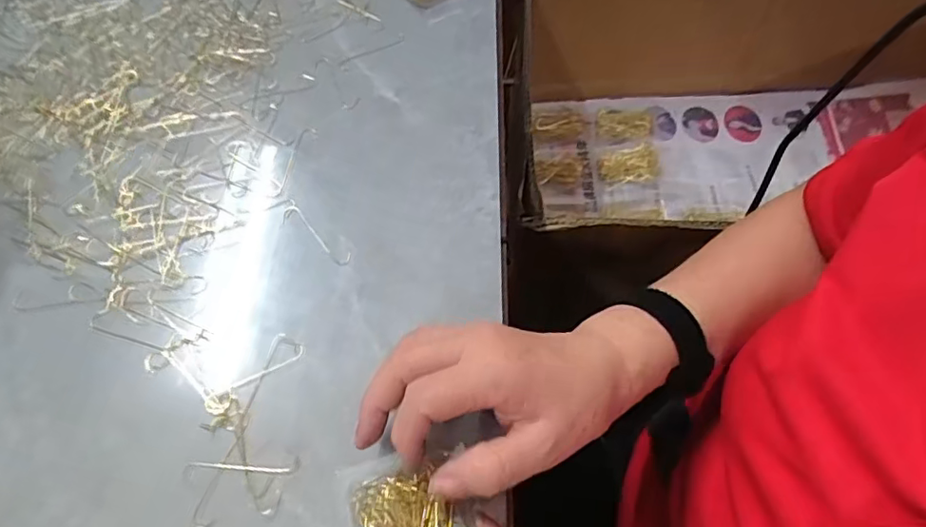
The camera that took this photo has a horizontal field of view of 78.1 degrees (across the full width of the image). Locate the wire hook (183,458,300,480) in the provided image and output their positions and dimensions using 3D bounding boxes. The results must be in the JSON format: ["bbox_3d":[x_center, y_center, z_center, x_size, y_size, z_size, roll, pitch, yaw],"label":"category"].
[{"bbox_3d":[-0.124,0.113,0.318,0.064,0.004,0.010,-3,61,0],"label":"wire hook"}]

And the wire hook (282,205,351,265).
[{"bbox_3d":[-0.101,-0.020,0.389,0.065,0.004,0.014,39,68,20],"label":"wire hook"}]

